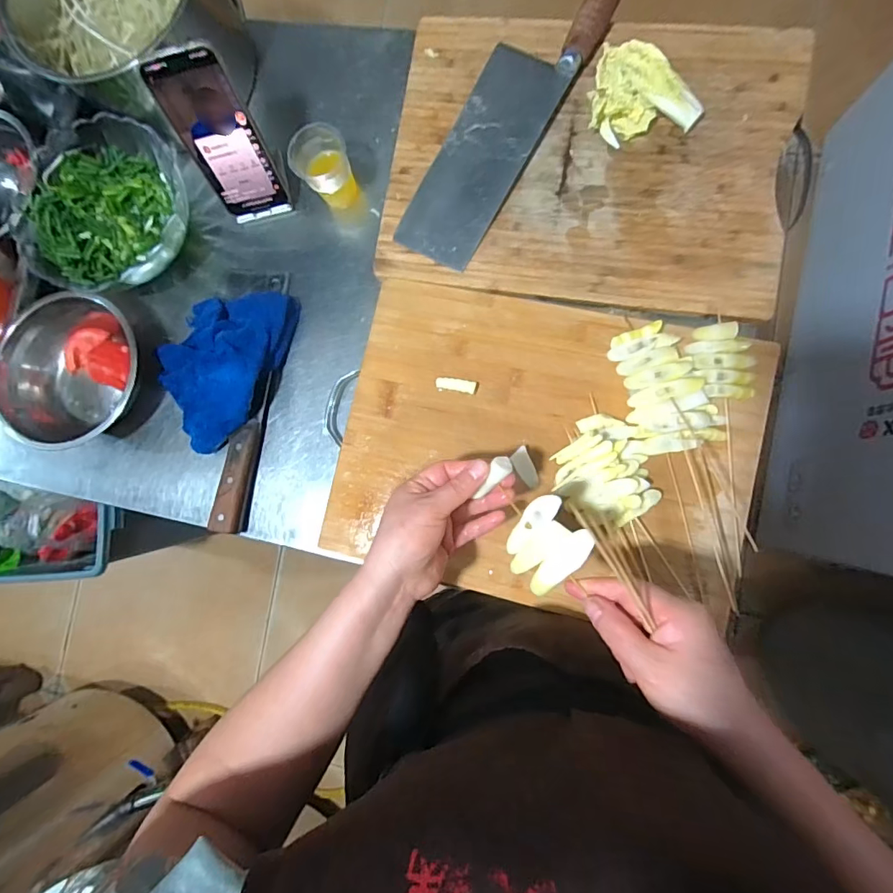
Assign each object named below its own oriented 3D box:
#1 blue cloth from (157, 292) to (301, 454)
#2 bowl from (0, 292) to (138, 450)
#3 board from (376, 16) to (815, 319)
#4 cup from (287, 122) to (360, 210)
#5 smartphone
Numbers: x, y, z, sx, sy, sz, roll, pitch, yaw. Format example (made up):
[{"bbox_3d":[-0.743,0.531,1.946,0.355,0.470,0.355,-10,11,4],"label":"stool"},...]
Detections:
[{"bbox_3d":[-0.251,-0.093,0.514,0.124,0.047,0.181,20,88,8],"label":"blue cloth"},{"bbox_3d":[-0.401,-0.081,0.520,0.146,0.056,0.155,-1,86,7],"label":"bowl"},{"bbox_3d":[0.143,-0.298,0.481,0.392,0.023,0.297,11,87,7],"label":"board"},{"bbox_3d":[-0.128,-0.295,0.508,0.060,0.070,0.062,-37,83,3],"label":"cup"},{"bbox_3d":[-0.223,-0.304,0.480,0.070,0.157,0.010,-15,56,5],"label":"smartphone"}]

